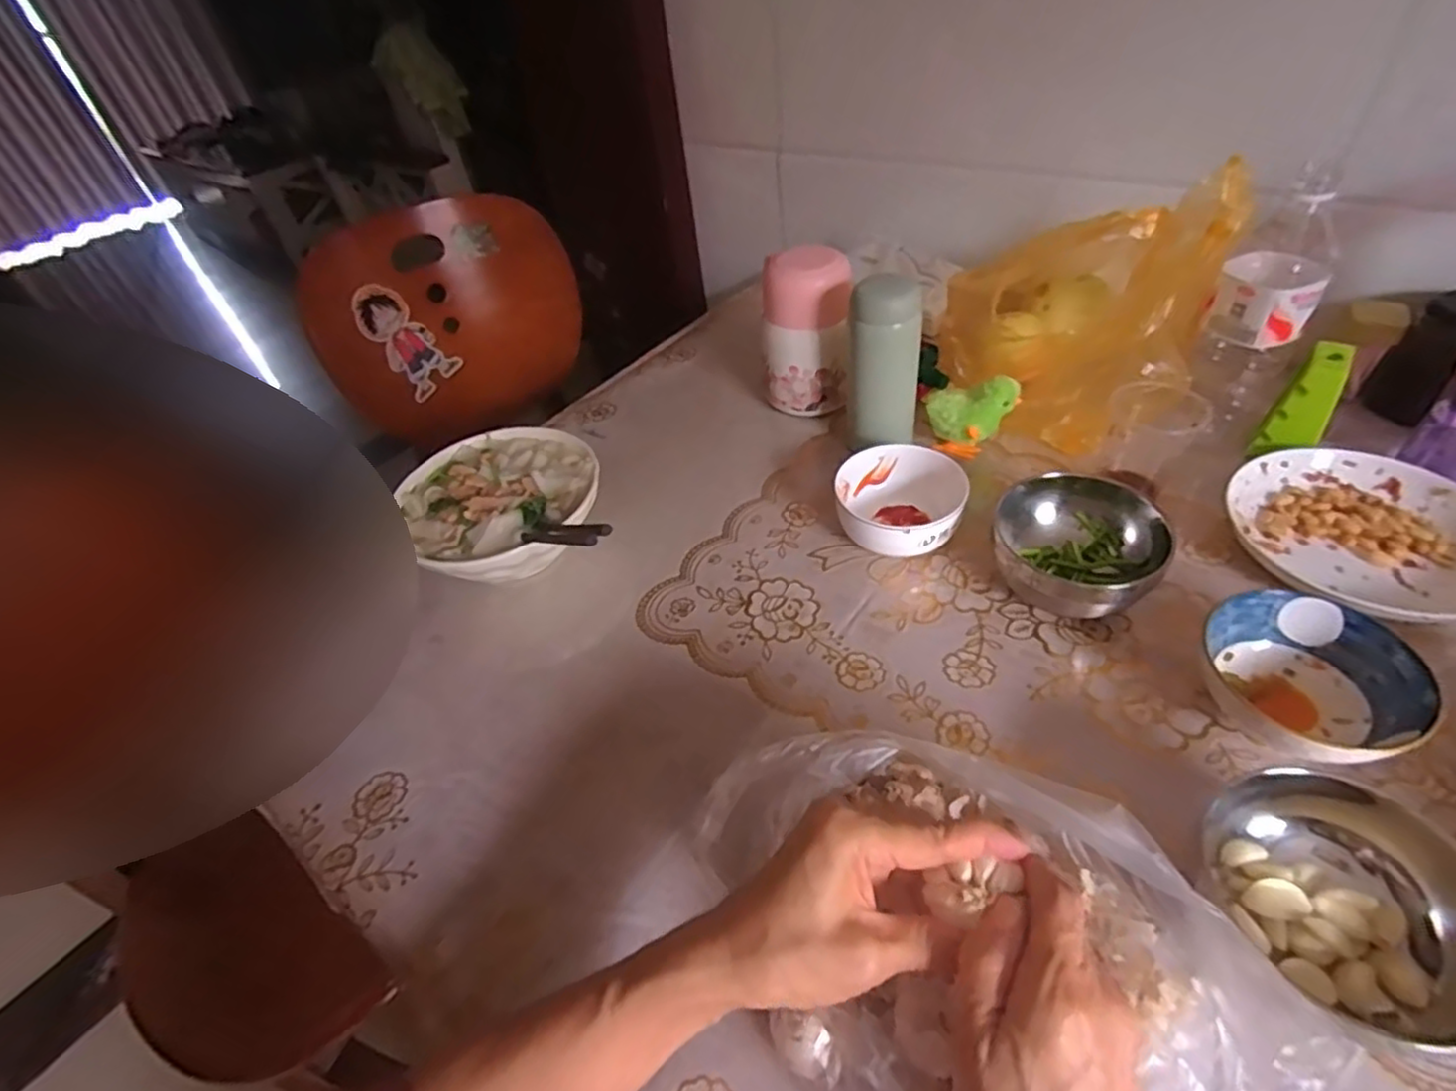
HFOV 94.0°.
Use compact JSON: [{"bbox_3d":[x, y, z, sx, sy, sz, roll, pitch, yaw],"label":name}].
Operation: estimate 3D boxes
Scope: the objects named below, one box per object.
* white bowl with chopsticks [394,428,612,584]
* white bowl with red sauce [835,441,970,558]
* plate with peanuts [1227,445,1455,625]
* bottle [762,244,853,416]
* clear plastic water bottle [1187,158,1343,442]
[{"bbox_3d":[-0.192,-0.024,0.604,0.161,0.072,0.172,-5,44,5],"label":"white bowl with chopsticks"},{"bbox_3d":[0.144,-0.033,0.575,0.103,0.053,0.112,4,44,12],"label":"white bowl with red sauce"},{"bbox_3d":[0.483,-0.011,0.516,0.171,0.041,0.149,27,53,31],"label":"plate with peanuts"},{"bbox_3d":[0.078,-0.205,0.688,0.086,0.165,0.064,1,43,9],"label":"bottle"},{"bbox_3d":[0.428,-0.189,0.548,0.067,0.187,0.066,24,53,29],"label":"clear plastic water bottle"}]

